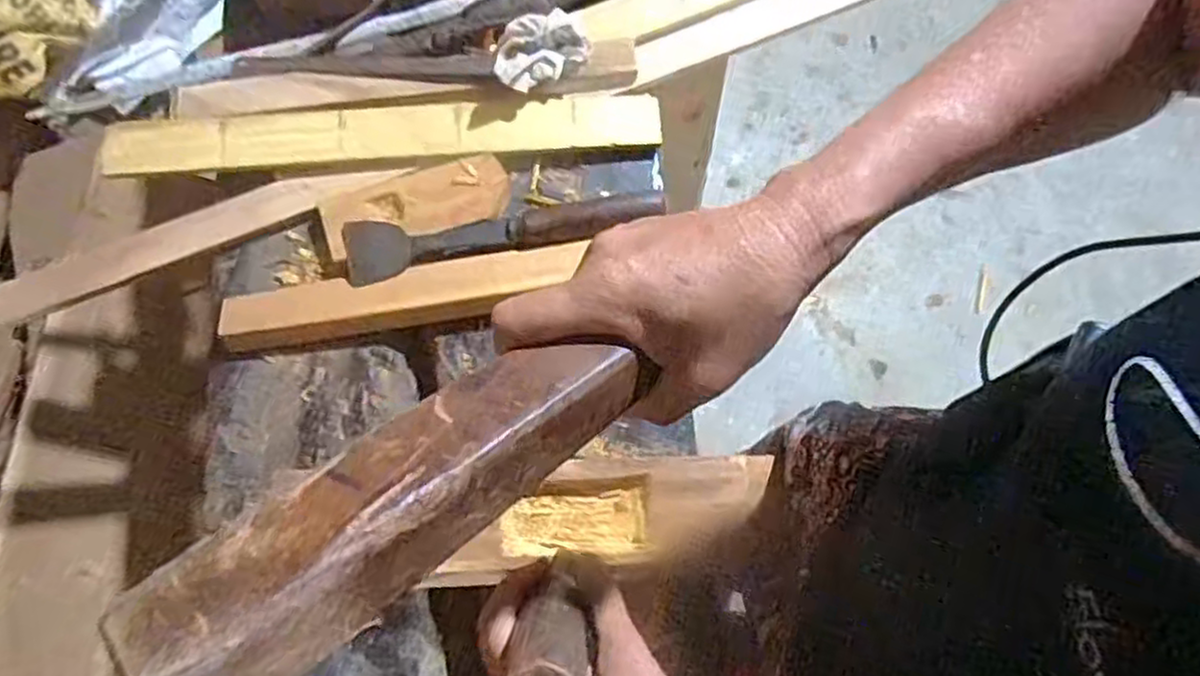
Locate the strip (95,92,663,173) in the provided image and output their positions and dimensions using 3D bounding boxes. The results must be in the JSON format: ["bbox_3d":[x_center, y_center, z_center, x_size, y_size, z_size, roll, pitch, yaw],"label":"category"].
[{"bbox_3d":[-0.185,-0.180,0.646,0.472,0.013,0.052,-4,75,-2],"label":"strip"}]

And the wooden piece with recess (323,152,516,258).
[{"bbox_3d":[-0.158,-0.115,0.638,0.158,0.013,0.061,-14,76,-5],"label":"wooden piece with recess"}]

